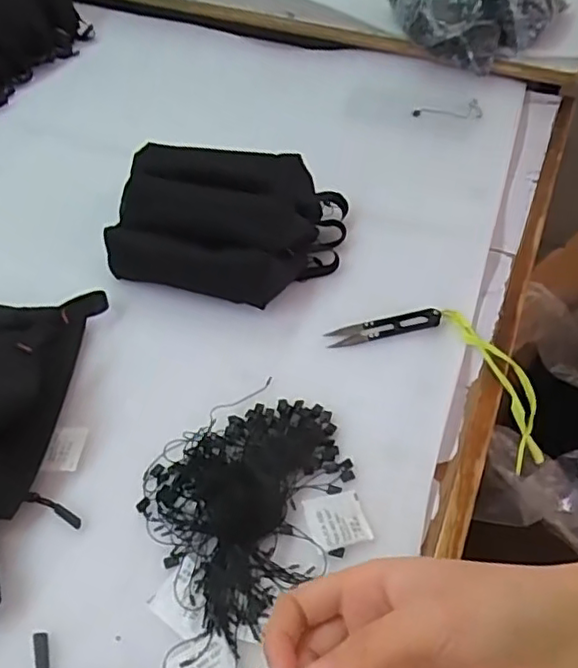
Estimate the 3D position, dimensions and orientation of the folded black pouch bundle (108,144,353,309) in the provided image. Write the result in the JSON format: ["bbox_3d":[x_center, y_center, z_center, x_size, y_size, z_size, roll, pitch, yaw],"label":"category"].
[{"bbox_3d":[-0.060,-0.099,0.599,0.221,0.074,0.158,5,50,3],"label":"folded black pouch bundle"}]

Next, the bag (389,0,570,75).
[{"bbox_3d":[0.255,-0.422,0.823,0.224,0.105,0.128,1,49,1],"label":"bag"}]

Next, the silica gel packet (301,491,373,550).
[{"bbox_3d":[0.034,0.130,0.445,0.040,0.004,0.041,-12,51,-11],"label":"silica gel packet"}]

